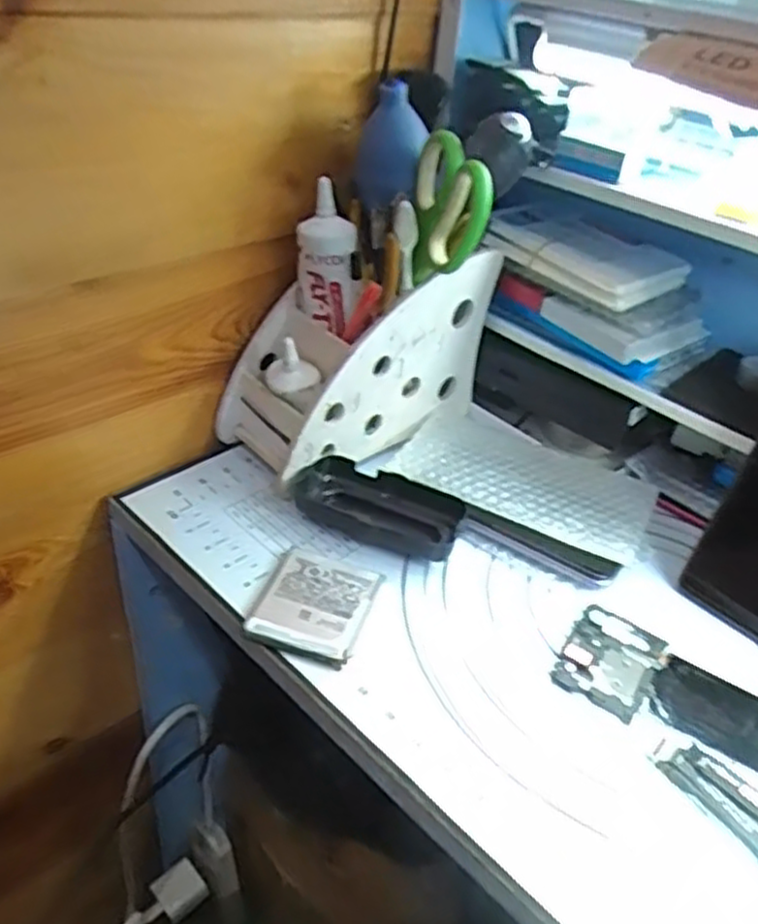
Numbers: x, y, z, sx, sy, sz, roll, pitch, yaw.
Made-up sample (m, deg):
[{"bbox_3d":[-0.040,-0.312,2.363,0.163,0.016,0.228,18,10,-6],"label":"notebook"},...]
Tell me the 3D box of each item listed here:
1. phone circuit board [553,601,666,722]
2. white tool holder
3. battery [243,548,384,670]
[{"bbox_3d":[0.131,0.112,0.431,0.049,0.004,0.064,26,41,24],"label":"phone circuit board"},{"bbox_3d":[-0.013,-0.072,0.540,0.182,0.136,0.078,-21,45,-33],"label":"white tool holder"},{"bbox_3d":[-0.037,0.082,0.442,0.062,0.006,0.071,15,37,11],"label":"battery"}]

